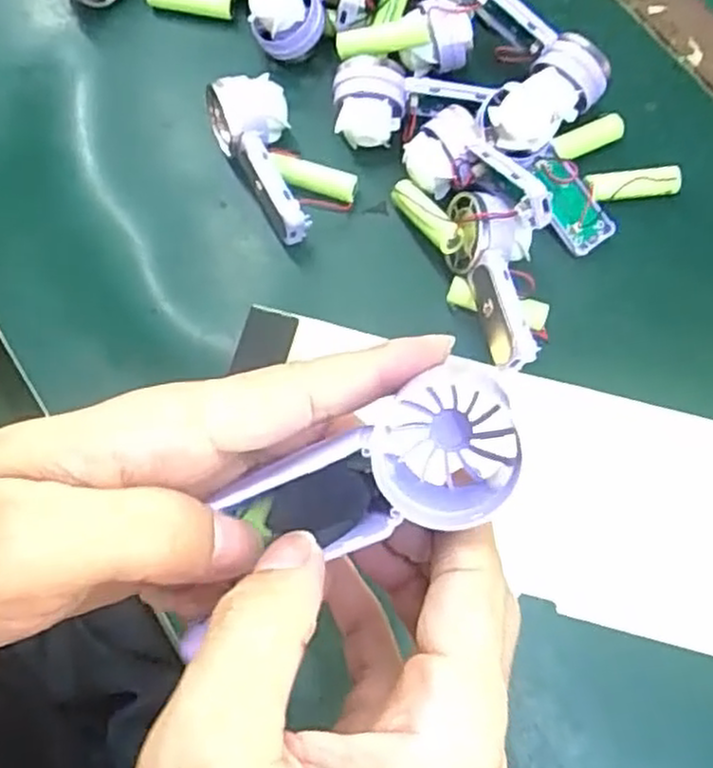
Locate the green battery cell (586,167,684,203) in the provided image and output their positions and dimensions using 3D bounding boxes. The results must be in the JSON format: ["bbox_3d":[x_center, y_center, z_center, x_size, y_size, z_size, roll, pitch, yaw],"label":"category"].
[{"bbox_3d":[0.145,-0.105,0.397,0.050,0.015,0.014,-5,71,-3],"label":"green battery cell"}]

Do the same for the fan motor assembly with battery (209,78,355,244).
[{"bbox_3d":[-0.039,-0.120,0.391,0.048,0.033,0.089,-32,74,-10],"label":"fan motor assembly with battery"}]

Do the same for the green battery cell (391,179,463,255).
[{"bbox_3d":[0.036,-0.087,0.380,0.014,0.013,0.050,-32,61,-10],"label":"green battery cell"}]

